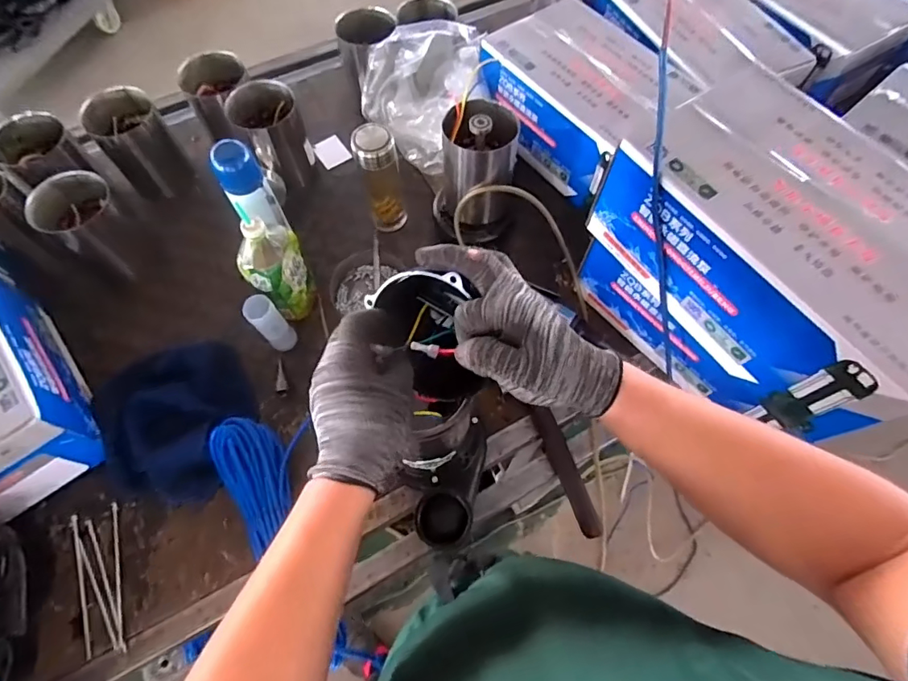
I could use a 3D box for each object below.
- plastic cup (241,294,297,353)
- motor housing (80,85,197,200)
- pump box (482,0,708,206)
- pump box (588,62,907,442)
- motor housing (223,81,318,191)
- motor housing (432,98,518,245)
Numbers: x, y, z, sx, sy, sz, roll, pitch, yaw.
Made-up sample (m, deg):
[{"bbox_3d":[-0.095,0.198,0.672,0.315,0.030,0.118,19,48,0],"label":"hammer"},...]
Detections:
[{"bbox_3d":[-0.294,-0.026,0.787,0.045,0.114,0.047,0,65,-1],"label":"plastic cup"},{"bbox_3d":[-0.597,-0.371,0.937,0.121,0.167,0.113,-32,69,-15],"label":"motor housing"},{"bbox_3d":[0.243,-0.471,0.950,0.244,0.159,0.348,-37,71,-16],"label":"pump box"},{"bbox_3d":[0.398,-0.113,0.601,0.225,0.188,0.387,-33,70,-15],"label":"pump box"},{"bbox_3d":[-0.347,-0.390,0.944,0.123,0.154,0.121,-30,69,-14],"label":"motor housing"},{"bbox_3d":[0.035,-0.287,0.850,0.141,0.206,0.128,4,65,1],"label":"motor housing"}]

